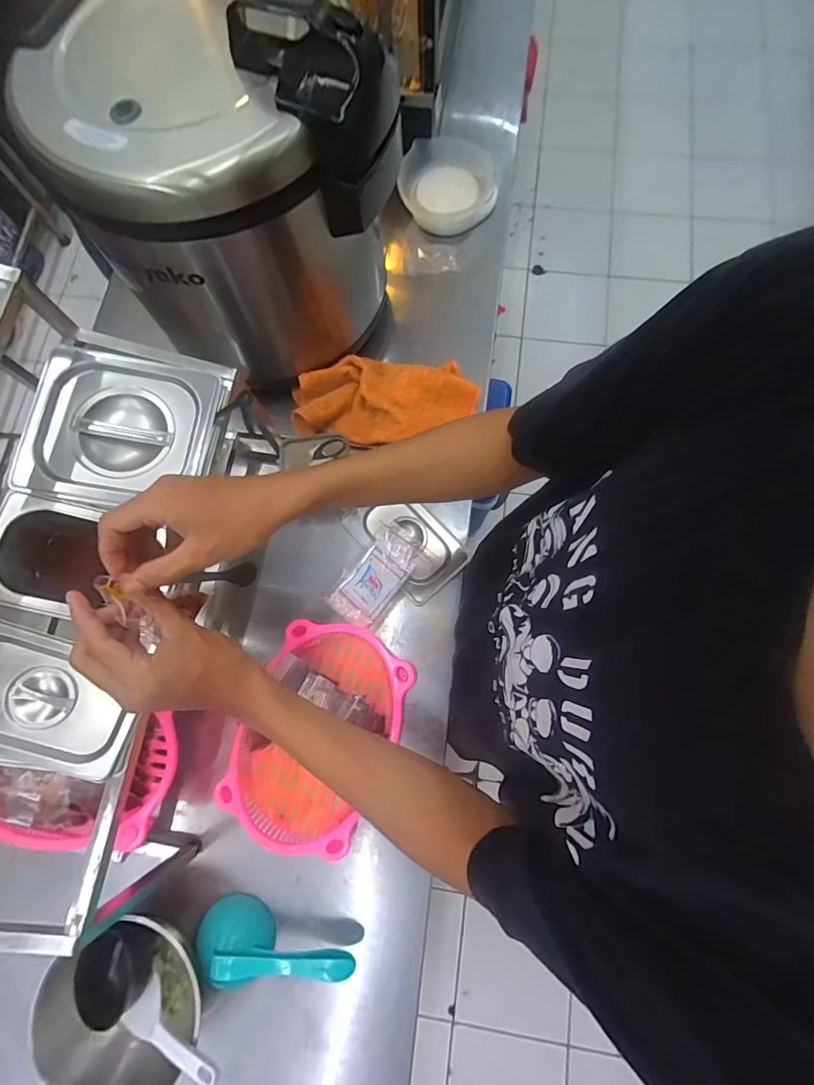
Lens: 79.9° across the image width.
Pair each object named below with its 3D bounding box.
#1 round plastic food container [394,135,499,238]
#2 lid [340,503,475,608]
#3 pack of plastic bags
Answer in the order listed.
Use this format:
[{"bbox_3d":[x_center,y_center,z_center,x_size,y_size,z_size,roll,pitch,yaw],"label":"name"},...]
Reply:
[{"bbox_3d":[0.074,-0.630,0.856,0.169,0.065,0.175,0,77,0],"label":"round plastic food container"},{"bbox_3d":[0.000,-0.004,0.722,0.107,0.027,0.171,-42,80,-9],"label":"lid"},{"bbox_3d":[-0.044,0.048,0.709,0.077,0.025,0.150,33,79,7],"label":"pack of plastic bags"}]

